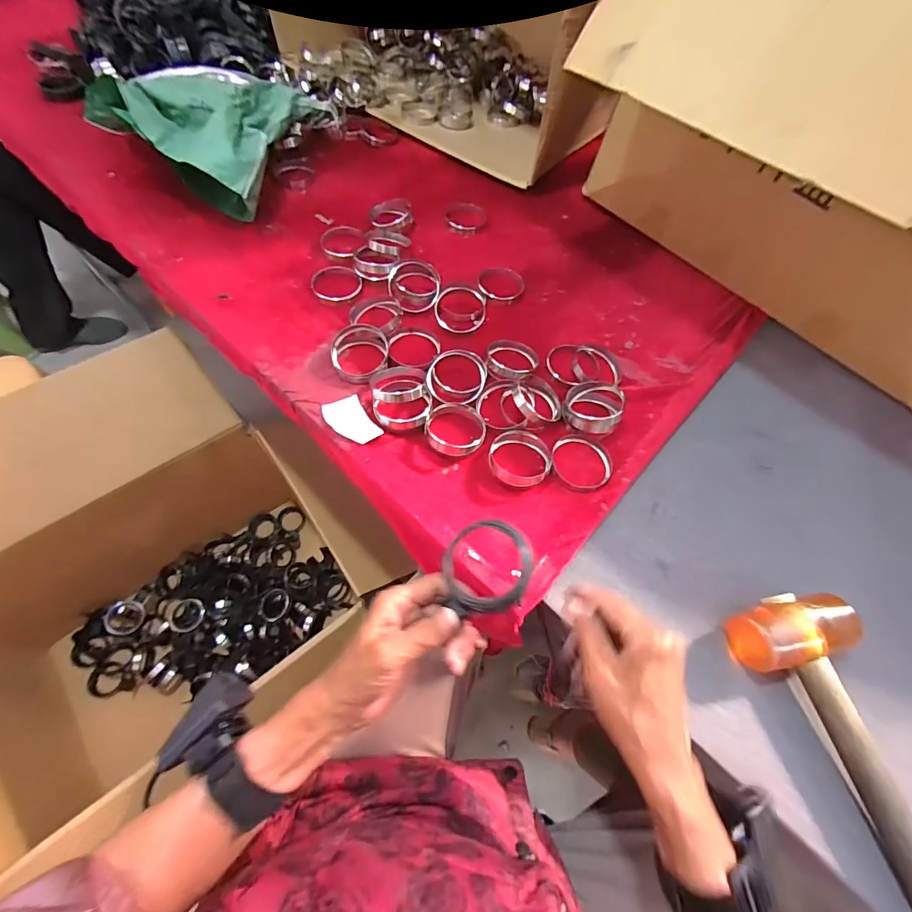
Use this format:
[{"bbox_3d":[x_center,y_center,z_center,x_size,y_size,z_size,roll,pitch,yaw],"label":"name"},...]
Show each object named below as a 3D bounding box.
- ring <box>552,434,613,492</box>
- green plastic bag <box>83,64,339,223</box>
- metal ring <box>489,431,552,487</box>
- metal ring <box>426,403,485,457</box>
[{"bbox_3d":[0.155,0.005,0.523,0.077,0.018,0.077,1,63,-3],"label":"ring"},{"bbox_3d":[-0.412,-0.566,0.709,0.314,0.106,0.336,18,62,3],"label":"green plastic bag"},{"bbox_3d":[0.077,0.002,0.513,0.074,0.012,0.071,1,63,-3],"label":"metal ring"},{"bbox_3d":[0.000,-0.032,0.510,0.071,0.018,0.064,1,63,-3],"label":"metal ring"}]

